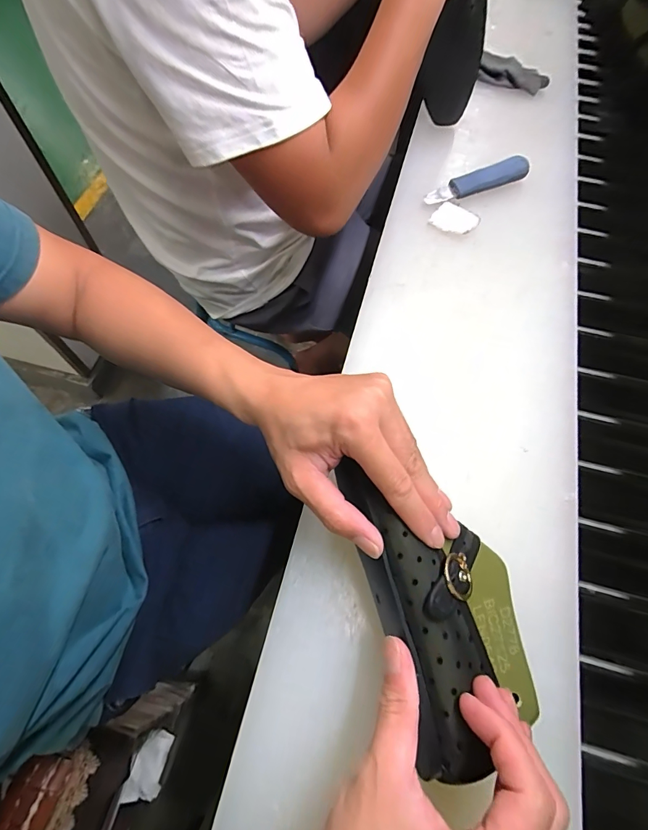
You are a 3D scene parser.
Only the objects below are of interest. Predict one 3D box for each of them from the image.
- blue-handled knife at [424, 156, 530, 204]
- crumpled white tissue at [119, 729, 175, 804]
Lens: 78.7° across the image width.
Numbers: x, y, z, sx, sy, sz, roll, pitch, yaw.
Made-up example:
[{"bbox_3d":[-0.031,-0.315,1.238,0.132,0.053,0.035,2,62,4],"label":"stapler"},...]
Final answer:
[{"bbox_3d":[0.205,-0.315,0.530,0.152,0.019,0.026,-20,66,-9],"label":"blue-handled knife"},{"bbox_3d":[-0.272,0.552,0.620,0.048,0.024,0.087,15,65,7],"label":"crumpled white tissue"}]

